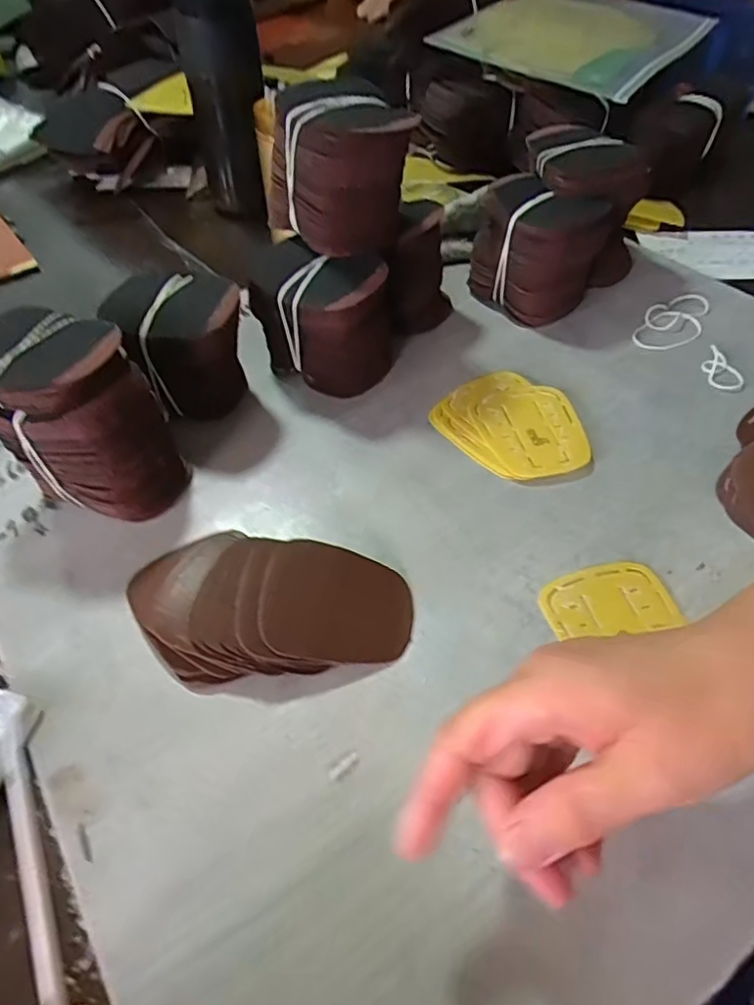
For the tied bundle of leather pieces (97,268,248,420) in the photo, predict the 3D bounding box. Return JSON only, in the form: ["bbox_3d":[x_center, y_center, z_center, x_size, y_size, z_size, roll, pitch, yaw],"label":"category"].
[{"bbox_3d":[-0.140,-0.110,0.433,0.095,0.094,0.071,10,51,9],"label":"tied bundle of leather pieces"}]

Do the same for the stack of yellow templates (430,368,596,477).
[{"bbox_3d":[0.102,-0.056,0.438,0.090,0.008,0.106,-32,57,-23],"label":"stack of yellow templates"}]

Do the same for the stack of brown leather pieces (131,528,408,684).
[{"bbox_3d":[-0.062,0.054,0.332,0.156,0.029,0.090,10,51,9],"label":"stack of brown leather pieces"}]

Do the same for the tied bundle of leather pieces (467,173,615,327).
[{"bbox_3d":[0.136,-0.213,0.514,0.077,0.090,0.101,-38,59,-26],"label":"tied bundle of leather pieces"}]

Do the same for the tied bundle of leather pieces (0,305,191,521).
[{"bbox_3d":[-0.177,-0.050,0.369,0.090,0.112,0.074,15,52,13],"label":"tied bundle of leather pieces"}]

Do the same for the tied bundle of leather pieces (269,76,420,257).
[{"bbox_3d":[-0.026,-0.223,0.409,0.094,0.088,0.070,-10,50,-6],"label":"tied bundle of leather pieces"}]

